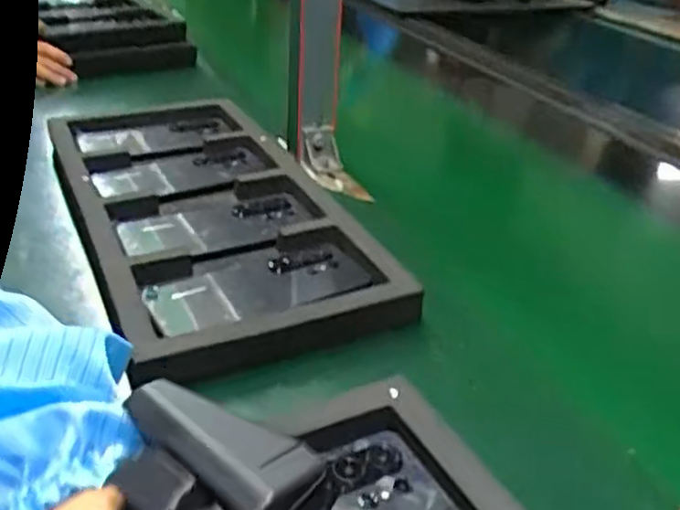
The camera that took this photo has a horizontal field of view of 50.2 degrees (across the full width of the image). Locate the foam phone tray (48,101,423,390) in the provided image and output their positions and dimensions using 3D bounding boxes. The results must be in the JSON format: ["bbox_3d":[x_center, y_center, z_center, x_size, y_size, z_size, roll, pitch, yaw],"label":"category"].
[{"bbox_3d":[-0.138,-0.054,0.696,0.216,0.035,0.485,-11,33,-23],"label":"foam phone tray"}]

